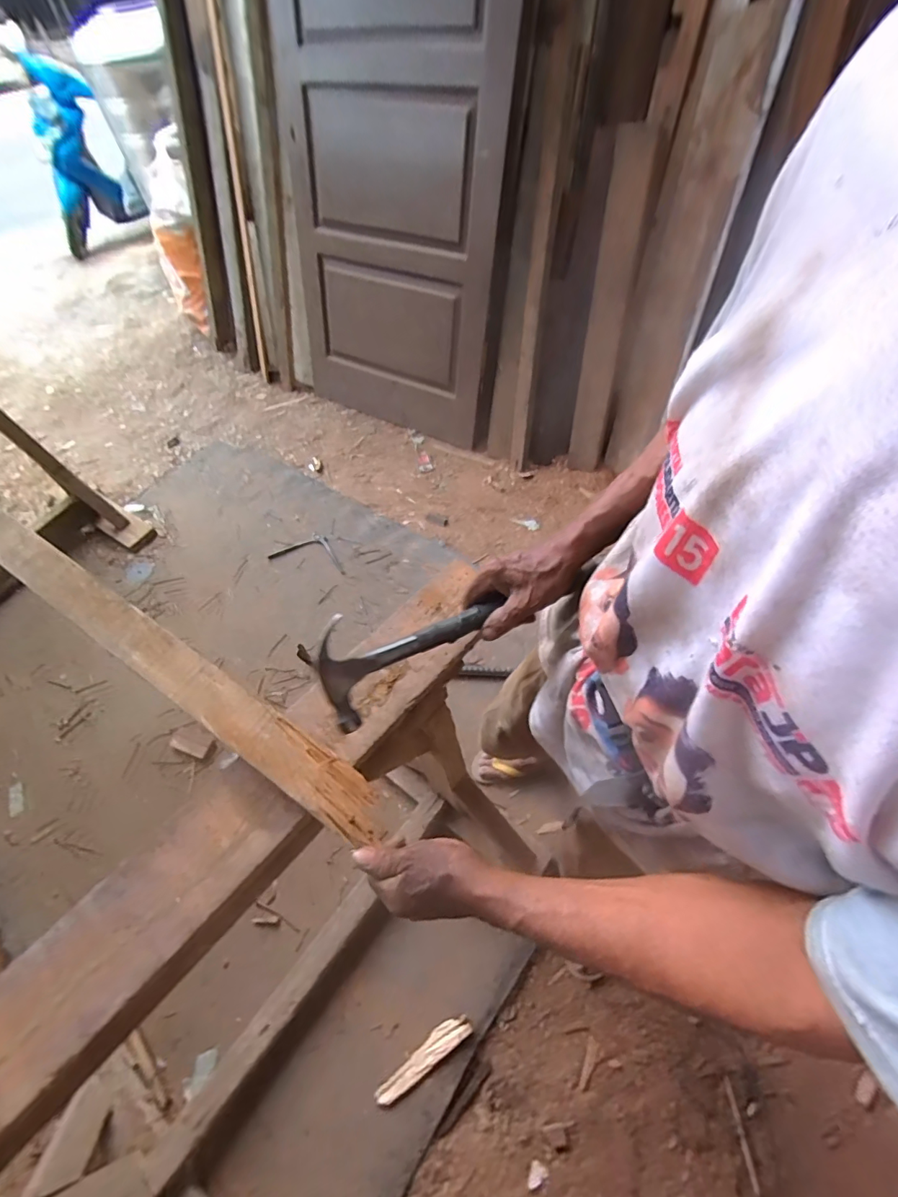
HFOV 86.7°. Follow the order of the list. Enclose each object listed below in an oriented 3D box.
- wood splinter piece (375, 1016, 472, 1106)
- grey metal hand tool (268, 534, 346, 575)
[{"bbox_3d":[-0.051,0.901,0.933,0.205,0.031,0.044,-28,59,-18],"label":"wood splinter piece"},{"bbox_3d":[-0.477,-0.167,1.668,0.277,0.018,0.132,12,55,8],"label":"grey metal hand tool"}]

